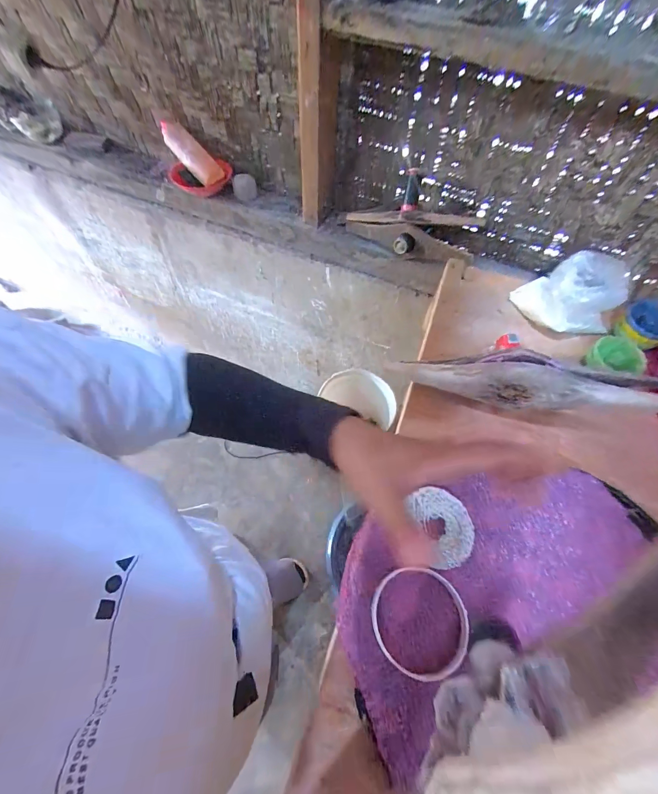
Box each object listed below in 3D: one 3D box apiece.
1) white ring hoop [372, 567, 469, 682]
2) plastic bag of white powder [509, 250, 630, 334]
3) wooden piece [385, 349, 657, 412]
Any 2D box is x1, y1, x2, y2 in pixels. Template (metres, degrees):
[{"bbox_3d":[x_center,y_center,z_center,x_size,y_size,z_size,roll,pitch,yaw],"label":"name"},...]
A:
[{"bbox_3d":[0.085,0.210,0.308,0.087,0.010,0.085,1,60,-2],"label":"white ring hoop"},{"bbox_3d":[0.359,-0.147,0.488,0.140,0.084,0.095,11,60,3],"label":"plastic bag of white powder"},{"bbox_3d":[0.232,-0.014,0.407,0.311,0.073,0.057,14,61,5],"label":"wooden piece"}]

